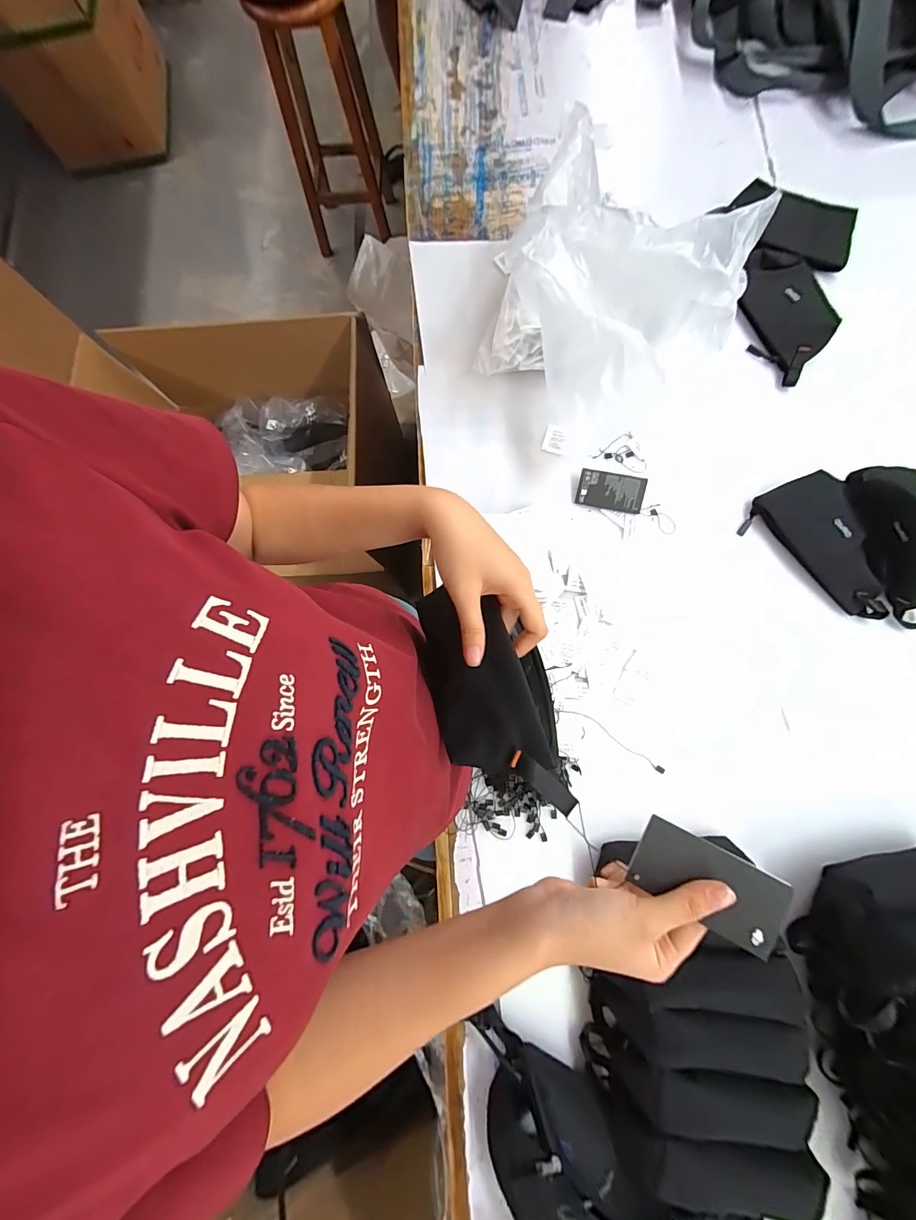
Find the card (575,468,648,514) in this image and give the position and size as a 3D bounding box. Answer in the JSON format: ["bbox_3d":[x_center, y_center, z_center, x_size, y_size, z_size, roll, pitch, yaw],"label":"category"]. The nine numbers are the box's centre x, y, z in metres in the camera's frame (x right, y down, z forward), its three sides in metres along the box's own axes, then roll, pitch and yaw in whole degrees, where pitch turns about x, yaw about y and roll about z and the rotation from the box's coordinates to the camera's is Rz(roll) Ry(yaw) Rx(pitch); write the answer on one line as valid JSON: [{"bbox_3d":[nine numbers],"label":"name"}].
[{"bbox_3d":[0.213,-0.165,0.577,0.089,0.006,0.049,13,101,8],"label":"card"}]

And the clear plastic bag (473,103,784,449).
[{"bbox_3d":[0.169,-0.374,0.532,0.297,0.230,0.170,38,81,8],"label":"clear plastic bag"}]

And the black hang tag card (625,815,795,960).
[{"bbox_3d":[0.164,0.182,0.274,0.086,0.006,0.050,22,89,19],"label":"black hang tag card"}]

